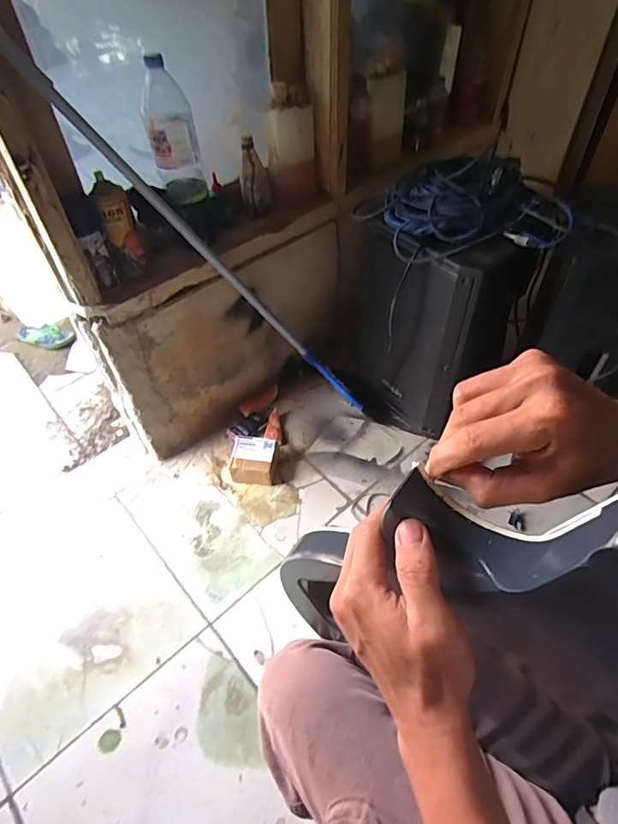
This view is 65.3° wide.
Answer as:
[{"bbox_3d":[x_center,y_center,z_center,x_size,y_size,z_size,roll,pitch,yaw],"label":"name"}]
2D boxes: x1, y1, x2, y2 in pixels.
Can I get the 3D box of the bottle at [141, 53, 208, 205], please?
[{"bbox_3d":[-0.245,-0.493,0.864,0.085,0.207,0.066,-9,50,-5],"label":"bottle"}]

